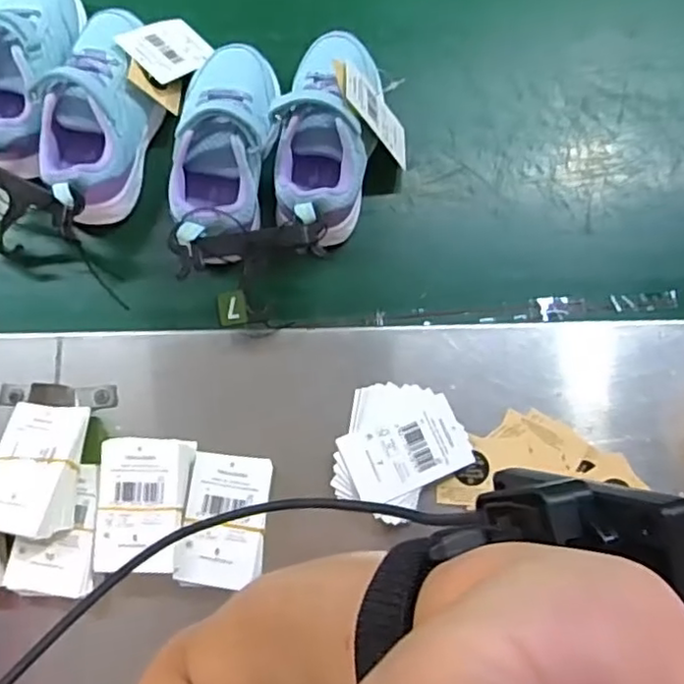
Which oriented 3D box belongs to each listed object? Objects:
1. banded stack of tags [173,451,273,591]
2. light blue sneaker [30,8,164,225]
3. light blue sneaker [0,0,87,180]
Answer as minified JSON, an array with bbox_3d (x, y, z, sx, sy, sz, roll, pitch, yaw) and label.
[{"bbox_3d":[-0.073,0.114,0.422,0.051,0.032,0.080,5,77,-1],"label":"banded stack of tags"},{"bbox_3d":[-0.175,-0.171,0.490,0.070,0.083,0.165,12,77,2],"label":"light blue sneaker"},{"bbox_3d":[-0.240,-0.206,0.493,0.067,0.081,0.169,6,77,1],"label":"light blue sneaker"}]

